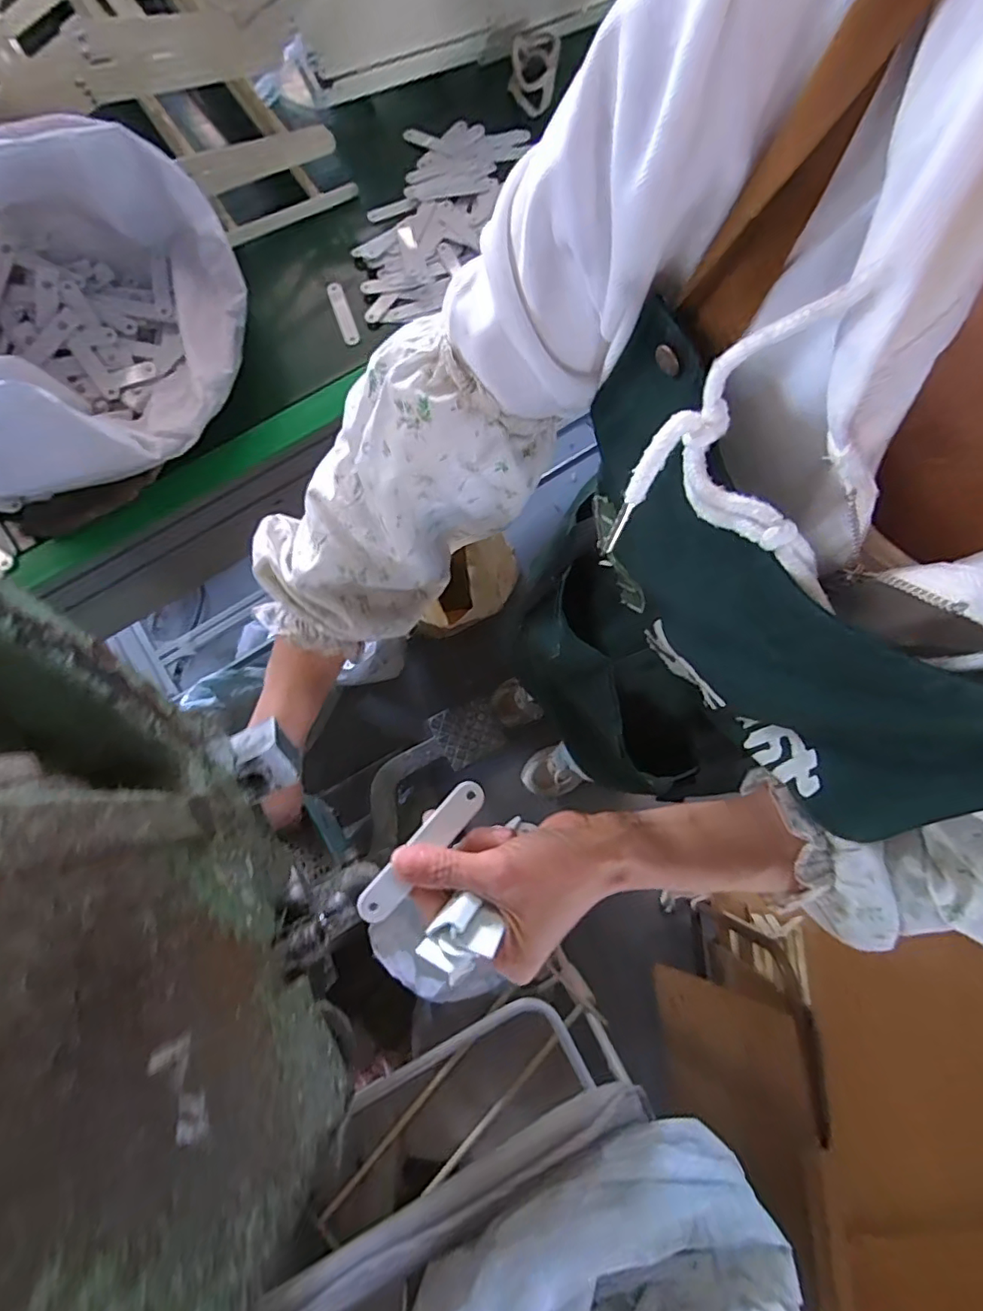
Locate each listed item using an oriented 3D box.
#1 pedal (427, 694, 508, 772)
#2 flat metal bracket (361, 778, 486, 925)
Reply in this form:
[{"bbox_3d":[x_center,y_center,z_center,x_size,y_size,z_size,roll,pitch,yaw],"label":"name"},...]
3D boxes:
[{"bbox_3d":[-0.053,0.173,1.265,0.154,0.020,0.126,-20,77,-30],"label":"pedal"},{"bbox_3d":[-0.037,0.105,0.307,0.018,0.004,0.088,45,72,-5],"label":"flat metal bracket"}]

